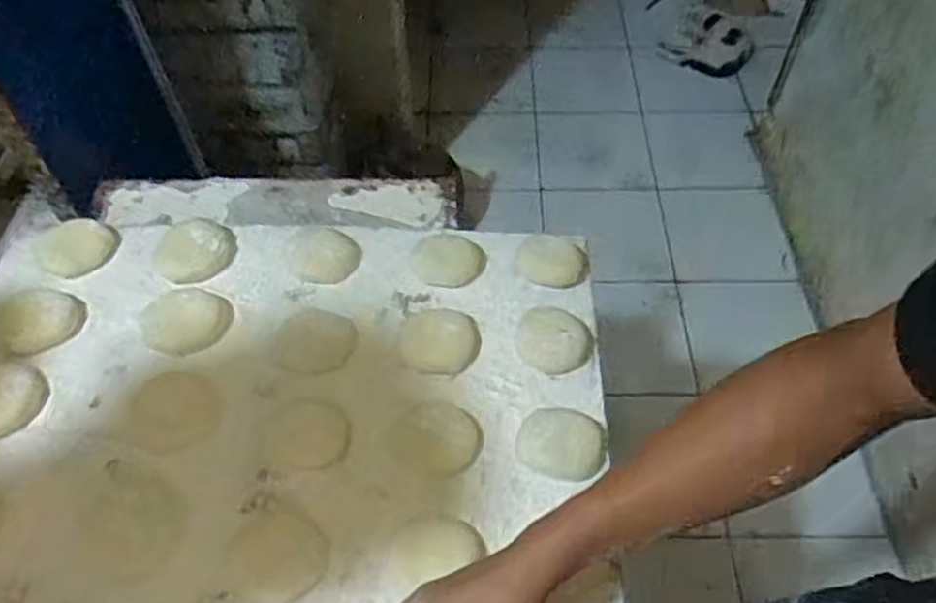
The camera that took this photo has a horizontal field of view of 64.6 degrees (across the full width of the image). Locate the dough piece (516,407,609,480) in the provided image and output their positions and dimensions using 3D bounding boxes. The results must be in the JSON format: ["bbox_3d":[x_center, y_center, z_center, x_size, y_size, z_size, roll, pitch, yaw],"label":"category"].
[{"bbox_3d":[0.078,0.115,0.608,0.070,0.020,0.063,15,56,11],"label":"dough piece"}]

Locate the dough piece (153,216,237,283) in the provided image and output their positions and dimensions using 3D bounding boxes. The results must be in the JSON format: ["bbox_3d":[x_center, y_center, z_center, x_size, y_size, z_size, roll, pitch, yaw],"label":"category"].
[{"bbox_3d":[-0.261,-0.050,0.711,0.058,0.022,0.074,31,60,20],"label":"dough piece"}]

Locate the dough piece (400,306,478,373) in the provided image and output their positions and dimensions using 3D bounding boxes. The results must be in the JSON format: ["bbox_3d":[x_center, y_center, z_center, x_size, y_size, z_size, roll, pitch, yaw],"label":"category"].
[{"bbox_3d":[-0.027,0.031,0.663,0.068,0.019,0.068,0,54,0],"label":"dough piece"}]

